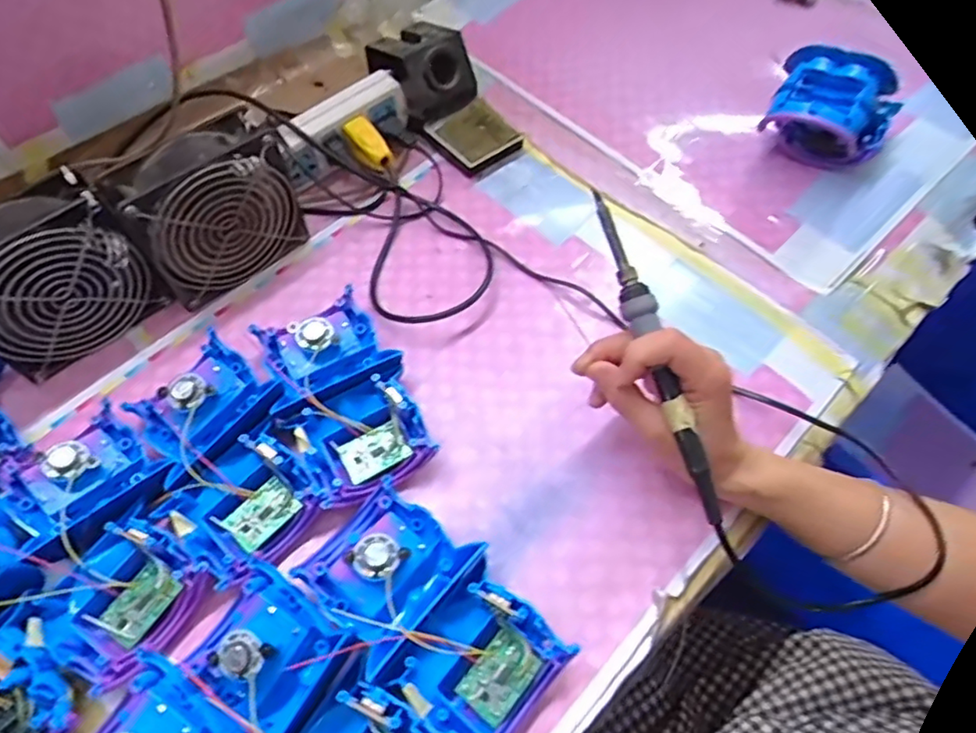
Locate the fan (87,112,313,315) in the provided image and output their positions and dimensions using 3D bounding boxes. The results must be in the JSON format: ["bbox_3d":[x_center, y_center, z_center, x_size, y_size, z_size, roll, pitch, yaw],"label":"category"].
[{"bbox_3d":[-0.211,-0.116,0.478,0.122,0.120,0.047,-39,66,-21],"label":"fan"}]

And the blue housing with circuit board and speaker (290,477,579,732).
[{"bbox_3d":[-0.035,0.145,0.364,0.158,0.037,0.092,35,65,19],"label":"blue housing with circuit board and speaker"}]

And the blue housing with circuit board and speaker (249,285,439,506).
[{"bbox_3d":[-0.103,0.019,0.434,0.085,0.038,0.146,-22,61,-13],"label":"blue housing with circuit board and speaker"}]

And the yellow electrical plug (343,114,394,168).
[{"bbox_3d":[-0.108,-0.203,0.550,0.021,0.016,0.054,-38,84,-21],"label":"yellow electrical plug"}]

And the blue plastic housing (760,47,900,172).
[{"bbox_3d":[0.308,-0.228,0.553,0.108,0.076,0.092,18,59,12],"label":"blue plastic housing"}]

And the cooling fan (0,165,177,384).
[{"bbox_3d":[-0.309,-0.061,0.445,0.127,0.118,0.050,-36,65,-20],"label":"cooling fan"}]

